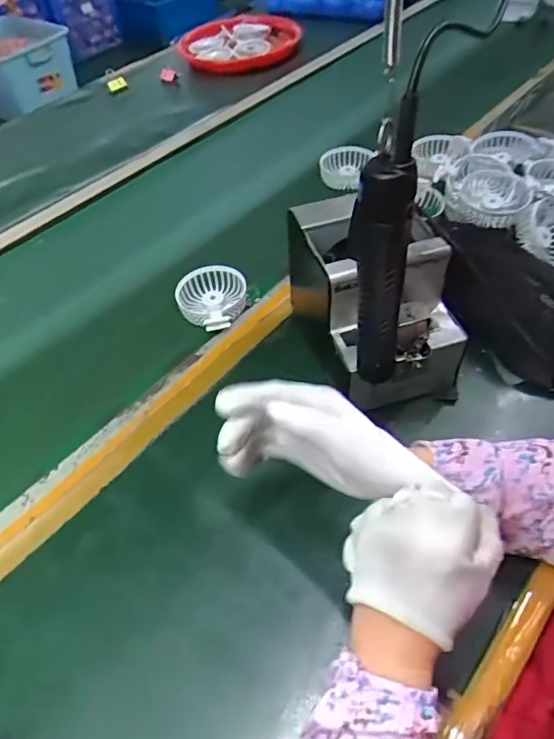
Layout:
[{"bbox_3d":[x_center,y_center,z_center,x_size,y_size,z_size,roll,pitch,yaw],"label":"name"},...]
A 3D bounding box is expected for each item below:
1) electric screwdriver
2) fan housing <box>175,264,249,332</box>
[{"bbox_3d":[0.079,-0.078,0.406,0.038,0.227,0.030,3,50,8],"label":"electric screwdriver"},{"bbox_3d":[-0.079,-0.093,0.687,0.085,0.030,0.101,-36,56,-23],"label":"fan housing"}]

